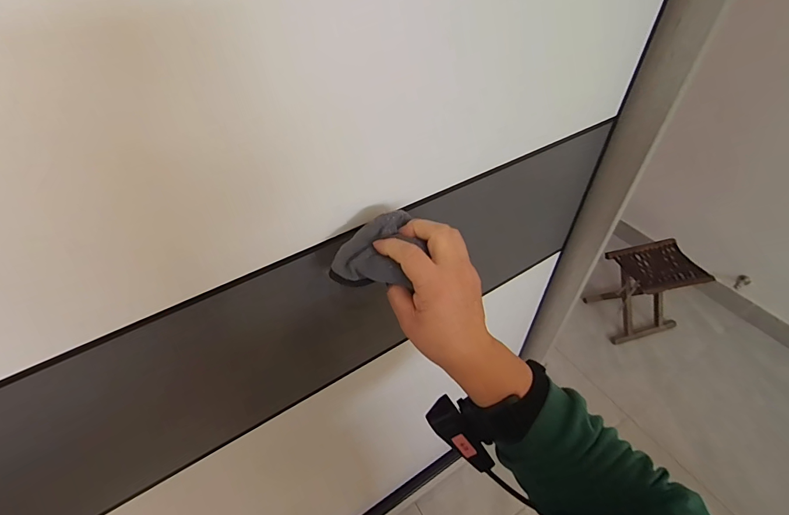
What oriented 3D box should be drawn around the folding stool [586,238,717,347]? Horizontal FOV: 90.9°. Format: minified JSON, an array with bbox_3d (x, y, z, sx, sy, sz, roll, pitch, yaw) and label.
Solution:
[{"bbox_3d":[1.007,0.140,1.568,0.315,0.325,0.236,-11,47,-9],"label":"folding stool"}]

